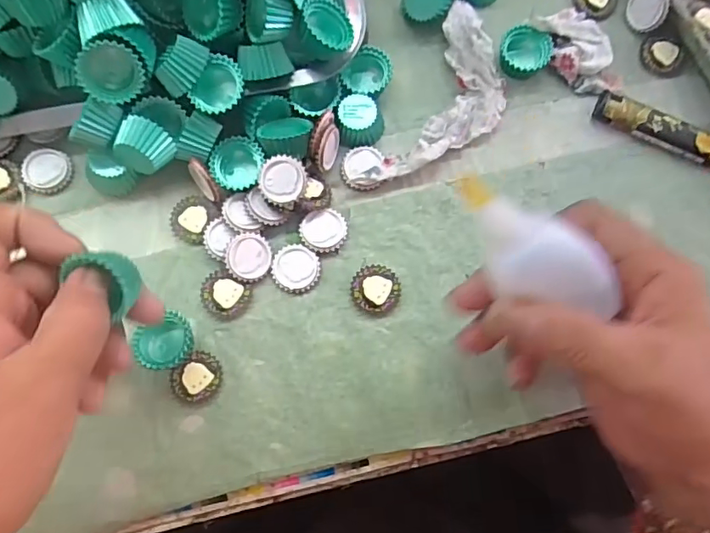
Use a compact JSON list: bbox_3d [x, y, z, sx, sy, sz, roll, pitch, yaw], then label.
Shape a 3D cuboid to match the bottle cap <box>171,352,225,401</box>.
[{"bbox_3d":[-0.086,0.062,0.300,0.027,0.005,0.024,-40,82,-8],"label":"bottle cap"}]

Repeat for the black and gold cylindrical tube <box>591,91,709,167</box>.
[{"bbox_3d":[0.188,-0.085,0.335,0.078,0.011,0.021,24,79,4],"label":"black and gold cylindrical tube"}]

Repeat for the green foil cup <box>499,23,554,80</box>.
[{"bbox_3d":[0.108,-0.136,0.340,0.031,0.013,0.028,21,79,3],"label":"green foil cup"}]

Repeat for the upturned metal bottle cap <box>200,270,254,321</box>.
[{"bbox_3d":[-0.074,0.017,0.310,0.029,0.006,0.025,23,79,4],"label":"upturned metal bottle cap"}]

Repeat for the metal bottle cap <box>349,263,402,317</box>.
[{"bbox_3d":[0.012,0.013,0.313,0.028,0.005,0.028,0,78,-1],"label":"metal bottle cap"}]

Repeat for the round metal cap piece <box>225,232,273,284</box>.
[{"bbox_3d":[-0.061,-0.005,0.311,0.026,0.004,0.027,21,82,-23],"label":"round metal cap piece"}]

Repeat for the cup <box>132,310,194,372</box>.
[{"bbox_3d":[-0.104,0.042,0.299,0.029,0.013,0.026,-28,80,-7],"label":"cup"}]

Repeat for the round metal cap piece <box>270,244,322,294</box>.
[{"bbox_3d":[-0.034,0.001,0.314,0.028,0.004,0.027,0,78,-1],"label":"round metal cap piece"}]

